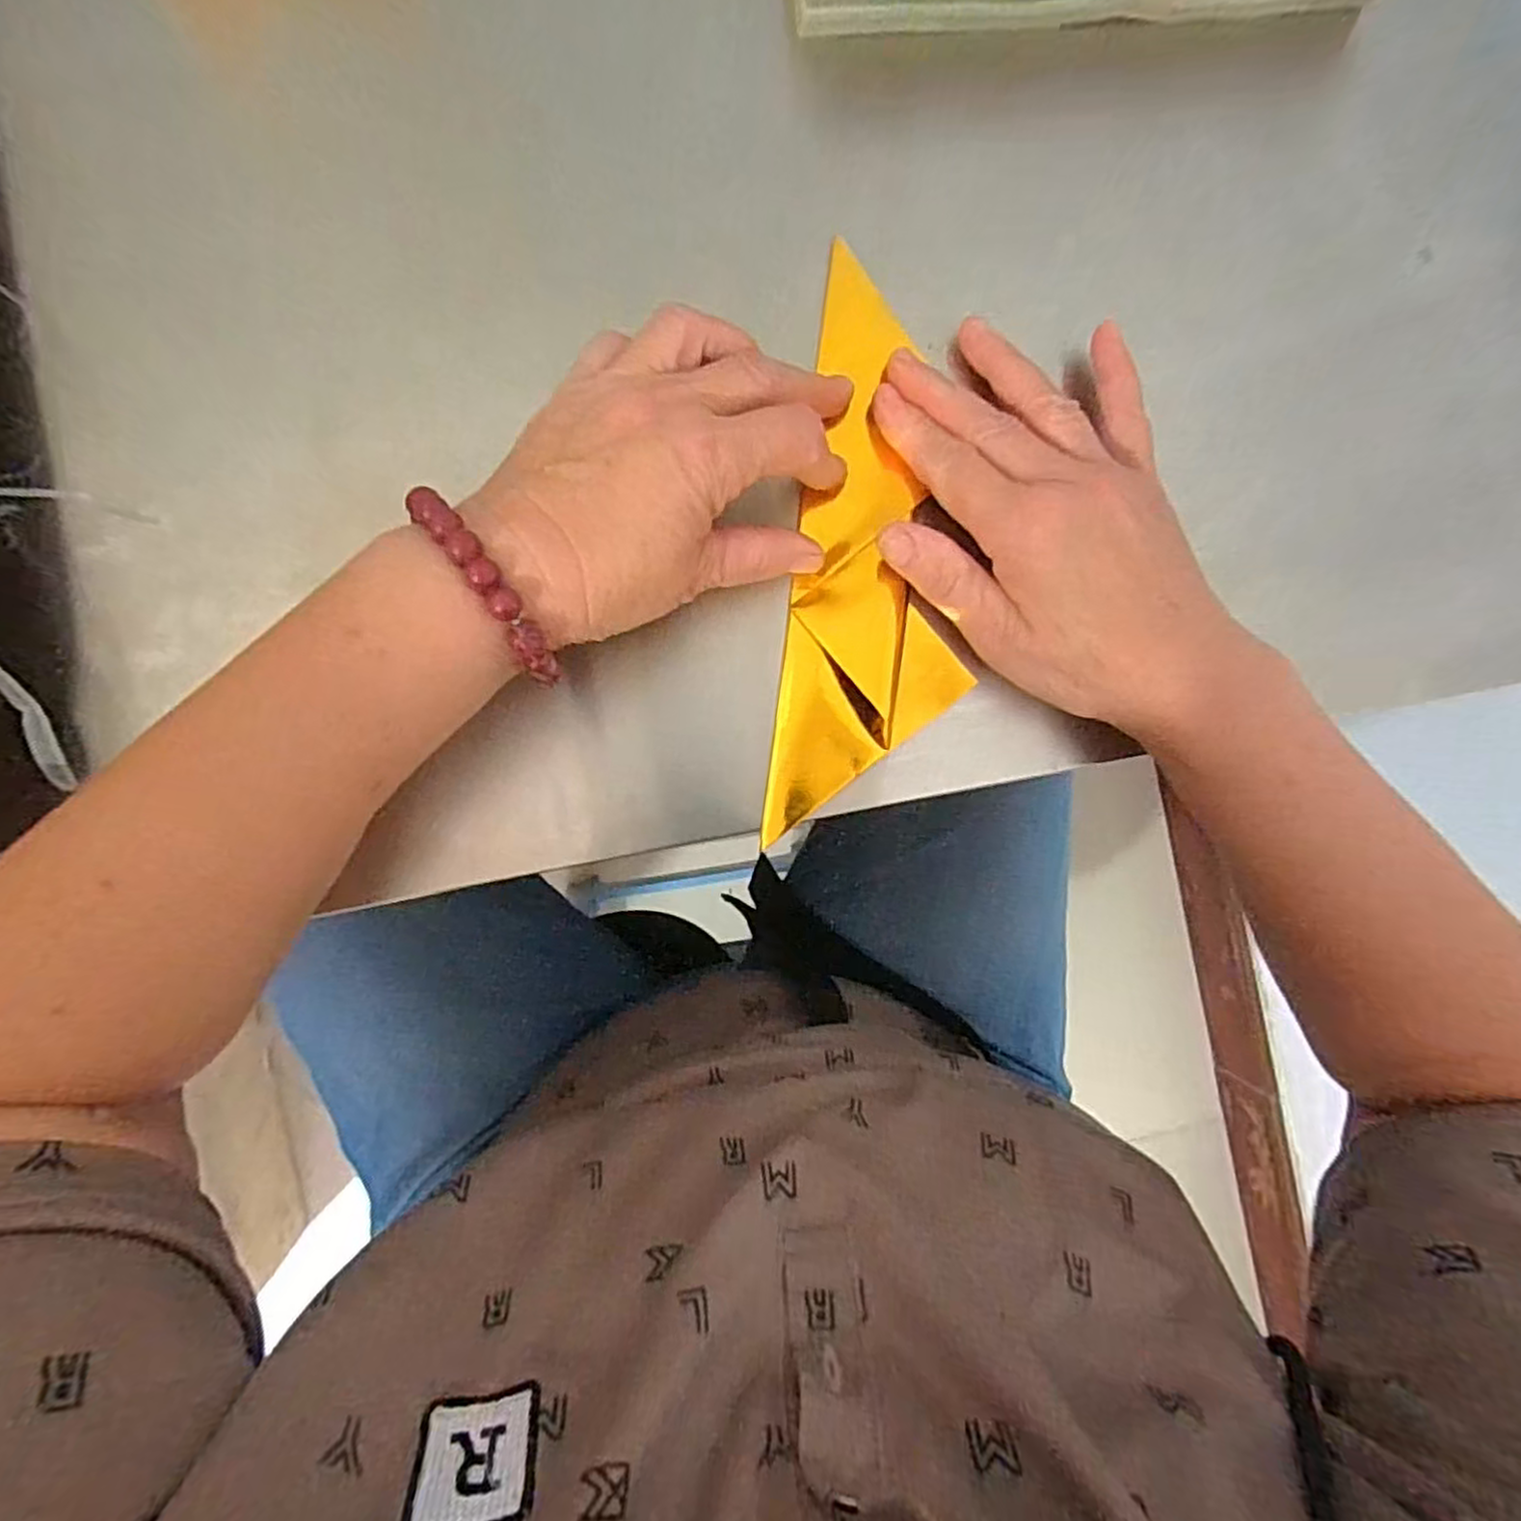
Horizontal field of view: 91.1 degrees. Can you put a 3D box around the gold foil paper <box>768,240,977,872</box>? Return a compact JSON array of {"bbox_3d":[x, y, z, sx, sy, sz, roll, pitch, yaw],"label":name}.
[{"bbox_3d":[0.047,-0.082,0.303,0.069,0.023,0.226,5,87,-3],"label":"gold foil paper"}]

